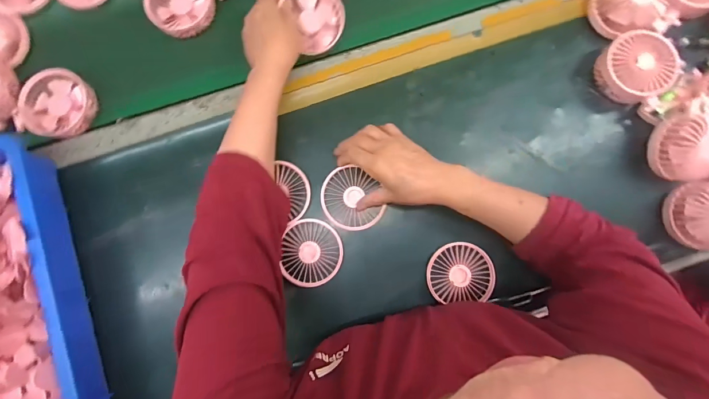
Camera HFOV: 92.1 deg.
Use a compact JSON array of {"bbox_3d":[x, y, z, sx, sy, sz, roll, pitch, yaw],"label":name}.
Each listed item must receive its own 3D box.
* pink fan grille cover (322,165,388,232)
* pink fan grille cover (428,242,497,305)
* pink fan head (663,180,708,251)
[{"bbox_3d":[-0.004,0.000,0.467,0.078,0.016,0.082,-11,84,-1],"label":"pink fan grille cover"},{"bbox_3d":[0.142,0.098,0.460,0.087,0.009,0.078,-3,84,-1],"label":"pink fan grille cover"},{"bbox_3d":[0.459,0.021,0.441,0.081,0.041,0.085,3,84,0],"label":"pink fan head"}]

